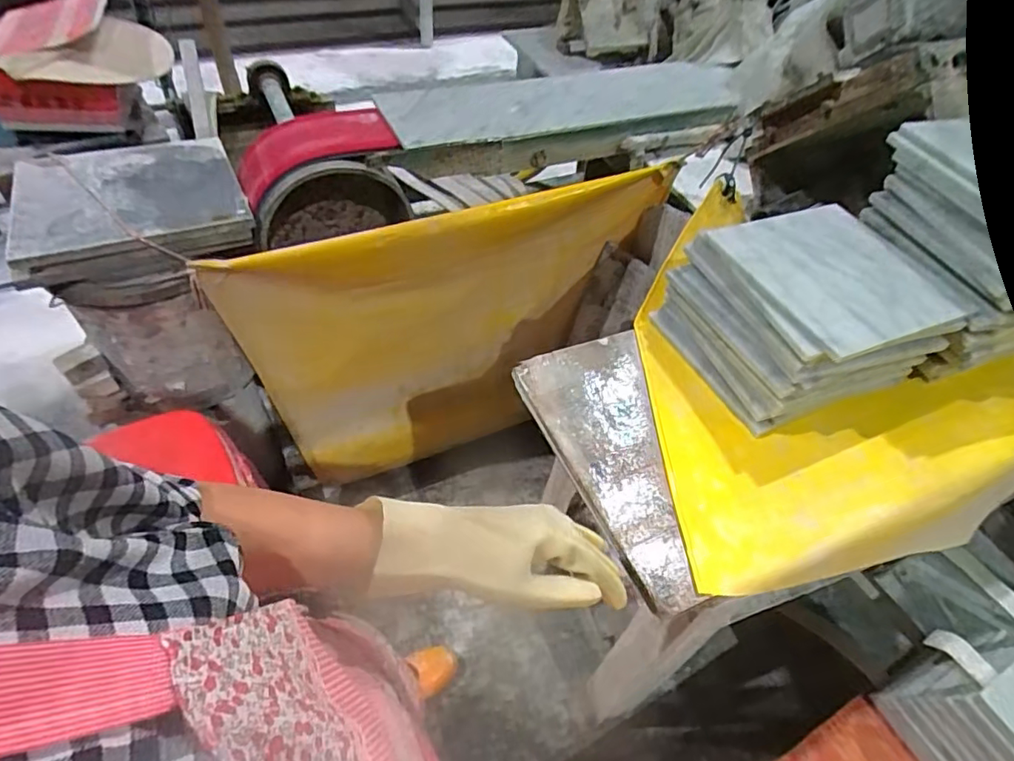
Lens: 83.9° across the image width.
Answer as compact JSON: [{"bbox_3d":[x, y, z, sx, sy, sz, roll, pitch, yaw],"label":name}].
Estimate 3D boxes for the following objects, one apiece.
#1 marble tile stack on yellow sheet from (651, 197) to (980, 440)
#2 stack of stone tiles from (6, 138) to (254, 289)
[{"bbox_3d":[0.331,-0.080,0.642,0.225,0.127,0.213,-15,54,-17],"label":"marble tile stack on yellow sheet"},{"bbox_3d":[-0.616,-0.297,0.930,0.316,0.062,0.316,-21,55,-21],"label":"stack of stone tiles"}]

